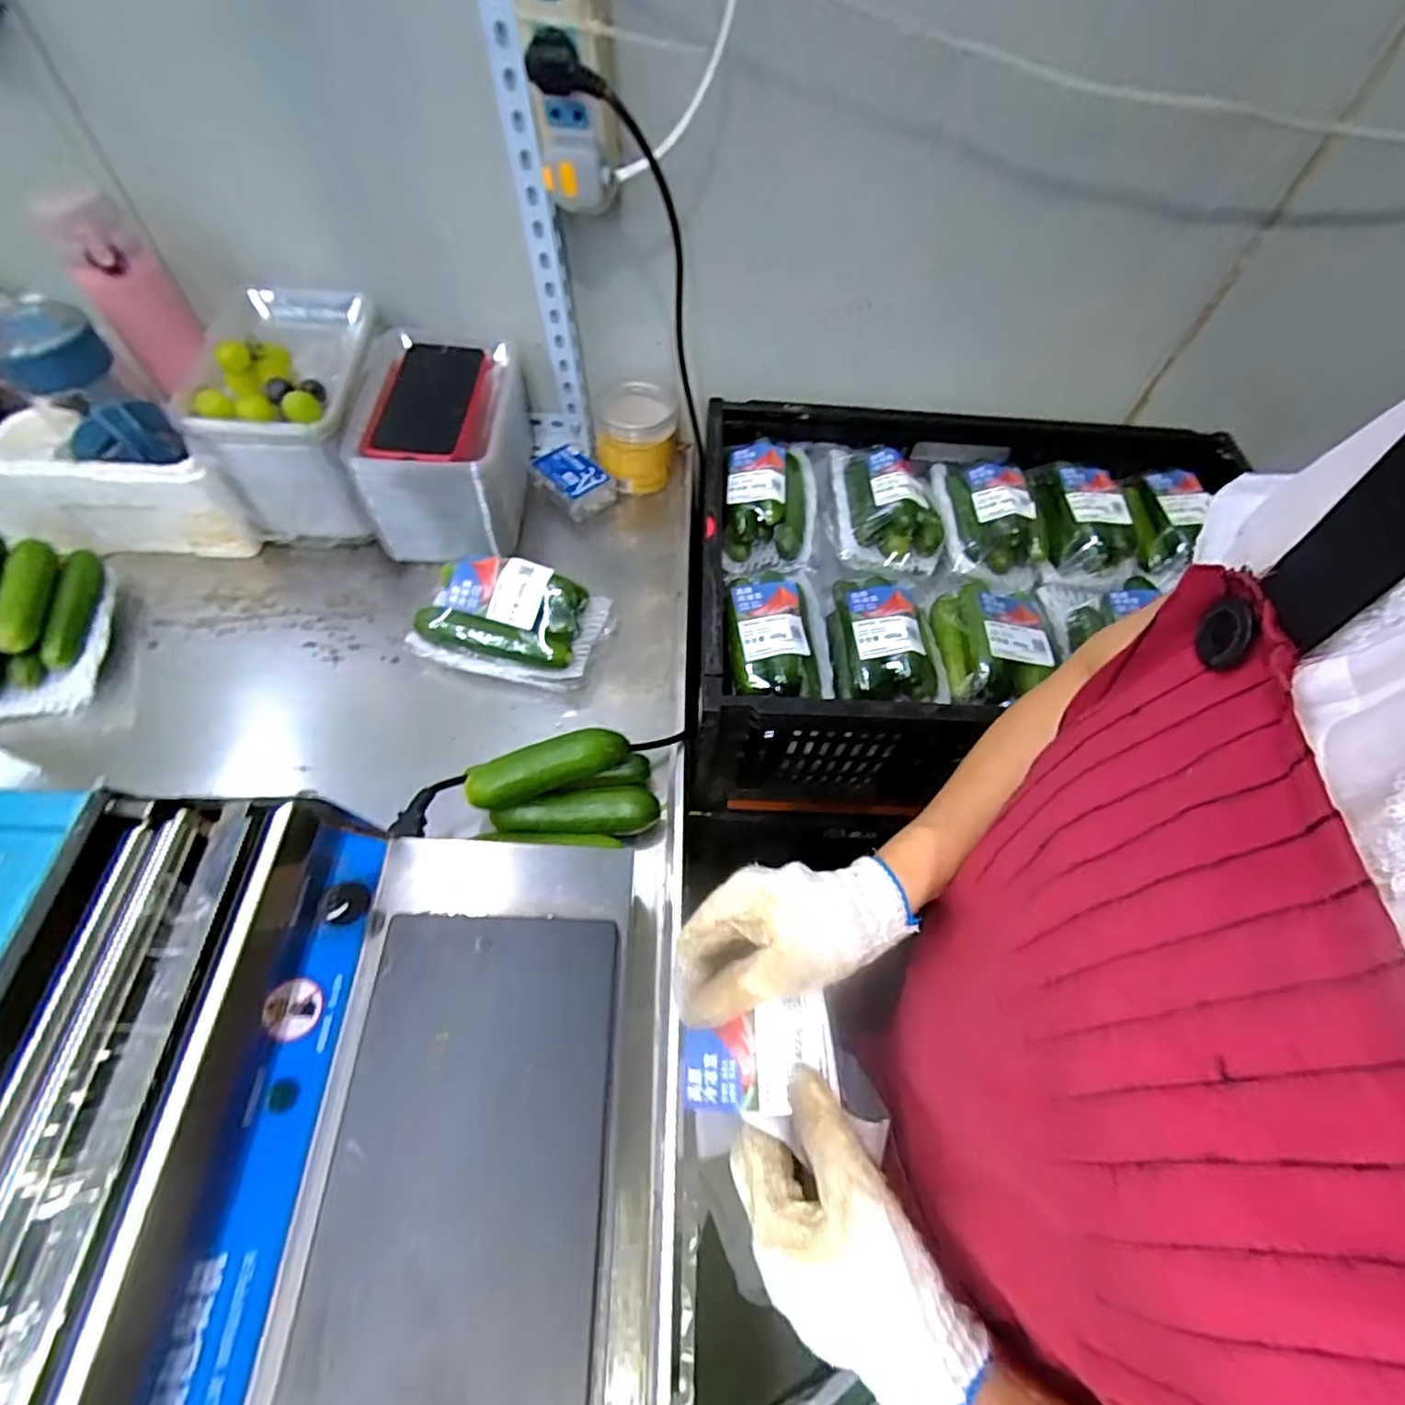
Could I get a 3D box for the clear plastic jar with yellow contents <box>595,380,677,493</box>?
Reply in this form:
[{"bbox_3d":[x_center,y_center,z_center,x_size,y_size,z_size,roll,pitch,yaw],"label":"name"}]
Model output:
[{"bbox_3d":[-0.070,-0.288,0.700,0.081,0.083,0.086,2,58,-4],"label":"clear plastic jar with yellow contents"}]

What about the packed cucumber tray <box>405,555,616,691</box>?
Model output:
[{"bbox_3d":[-0.170,-0.069,0.573,0.170,0.080,0.090,5,58,-2],"label":"packed cucumber tray"}]

